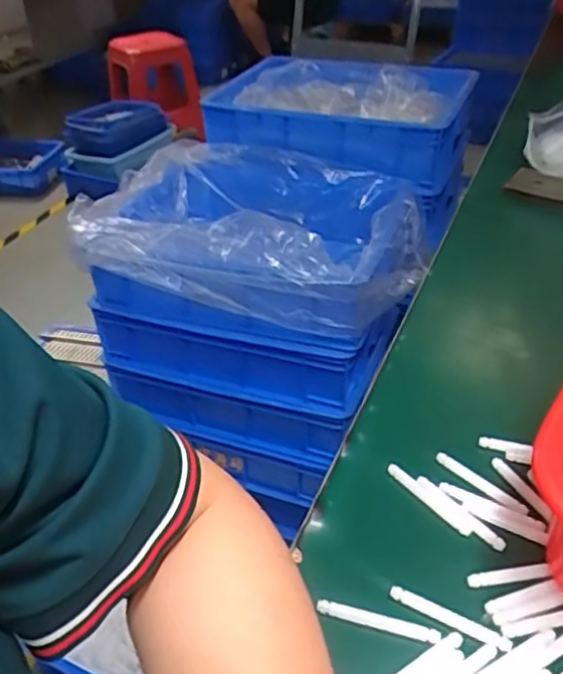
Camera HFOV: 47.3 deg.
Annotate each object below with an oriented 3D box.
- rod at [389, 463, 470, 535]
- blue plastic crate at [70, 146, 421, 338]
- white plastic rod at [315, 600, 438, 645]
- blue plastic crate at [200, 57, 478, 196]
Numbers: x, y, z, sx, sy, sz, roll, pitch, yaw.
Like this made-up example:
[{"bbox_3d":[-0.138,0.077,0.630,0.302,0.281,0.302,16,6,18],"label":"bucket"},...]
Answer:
[{"bbox_3d":[0.084,0.091,0.366,0.006,0.007,0.057,-29,44,-30],"label":"rod"},{"bbox_3d":[-0.030,-0.162,0.943,0.466,0.130,0.339,6,38,12],"label":"blue plastic crate"},{"bbox_3d":[0.046,0.136,0.309,0.058,0.005,0.006,9,39,16],"label":"white plastic rod"},{"bbox_3d":[0.081,-0.391,1.114,0.411,0.114,0.281,18,42,25],"label":"blue plastic crate"}]

